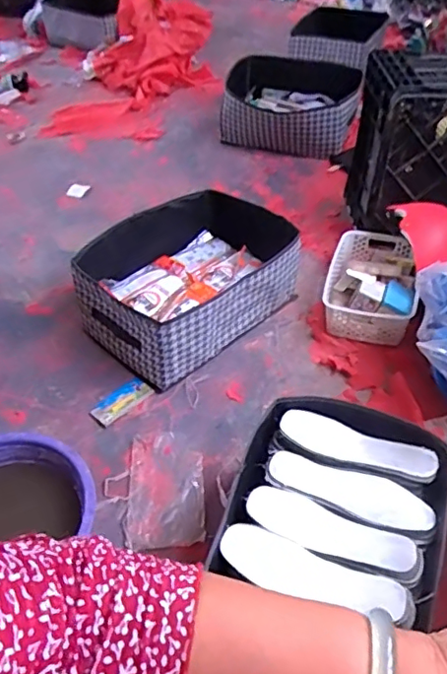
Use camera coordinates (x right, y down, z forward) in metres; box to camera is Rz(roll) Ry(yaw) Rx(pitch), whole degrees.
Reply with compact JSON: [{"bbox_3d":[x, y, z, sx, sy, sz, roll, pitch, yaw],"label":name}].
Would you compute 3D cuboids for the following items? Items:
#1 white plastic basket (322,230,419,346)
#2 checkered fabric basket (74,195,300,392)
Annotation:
[{"bbox_3d":[0.335,-0.127,1.281,0.189,0.093,0.289,9,46,11],"label":"white plastic basket"},{"bbox_3d":[-0.067,-0.129,1.243,0.450,0.183,0.335,-34,53,-28],"label":"checkered fabric basket"}]

